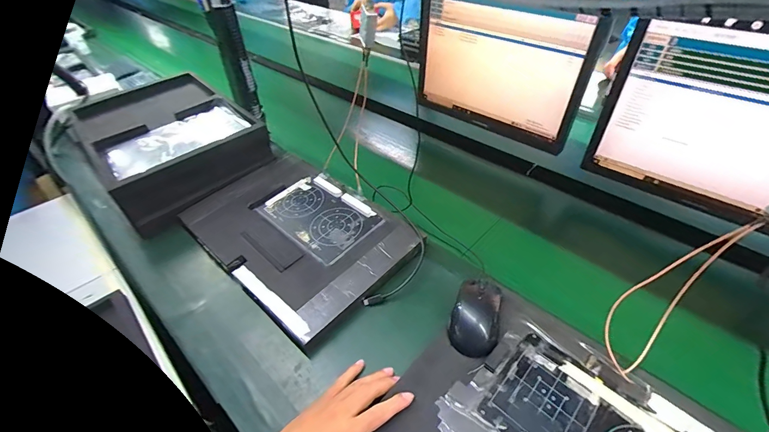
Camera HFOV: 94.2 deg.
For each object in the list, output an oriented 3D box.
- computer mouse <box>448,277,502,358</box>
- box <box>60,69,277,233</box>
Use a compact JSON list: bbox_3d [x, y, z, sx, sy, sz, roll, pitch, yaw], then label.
[{"bbox_3d":[0.125,0.125,0.476,0.060,0.034,0.111,16,46,18],"label":"computer mouse"},{"bbox_3d":[-0.488,-0.181,0.793,0.432,0.093,0.306,33,53,31],"label":"box"}]

